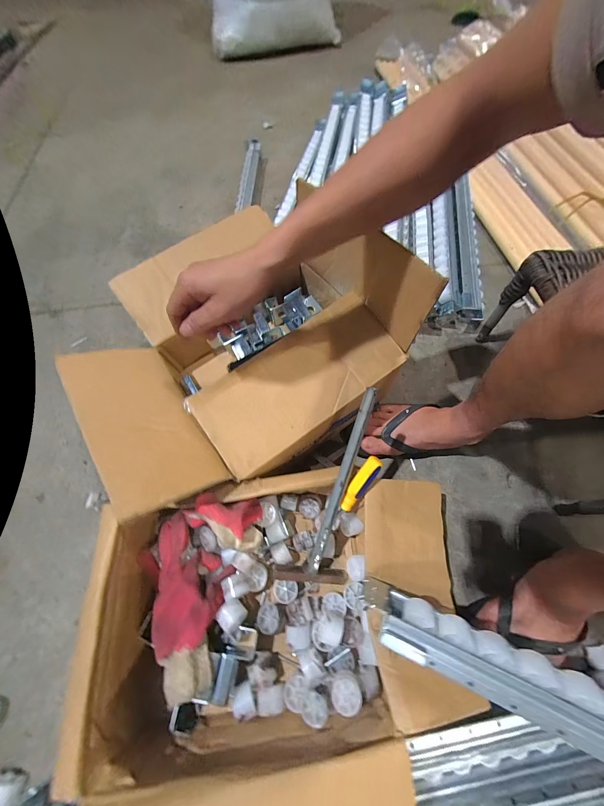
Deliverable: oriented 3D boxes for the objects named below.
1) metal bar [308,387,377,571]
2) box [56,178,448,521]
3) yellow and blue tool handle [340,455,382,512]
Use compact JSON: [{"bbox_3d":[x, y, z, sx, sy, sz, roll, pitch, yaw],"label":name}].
[{"bbox_3d":[0.052,0.113,0.385,0.017,0.013,0.274,18,104,12],"label":"metal bar"},{"bbox_3d":[-0.122,-0.109,0.452,0.423,0.214,0.409,-33,68,-13],"label":"box"},{"bbox_3d":[0.082,0.111,0.392,0.024,0.022,0.084,33,105,18],"label":"yellow and blue tool handle"}]

